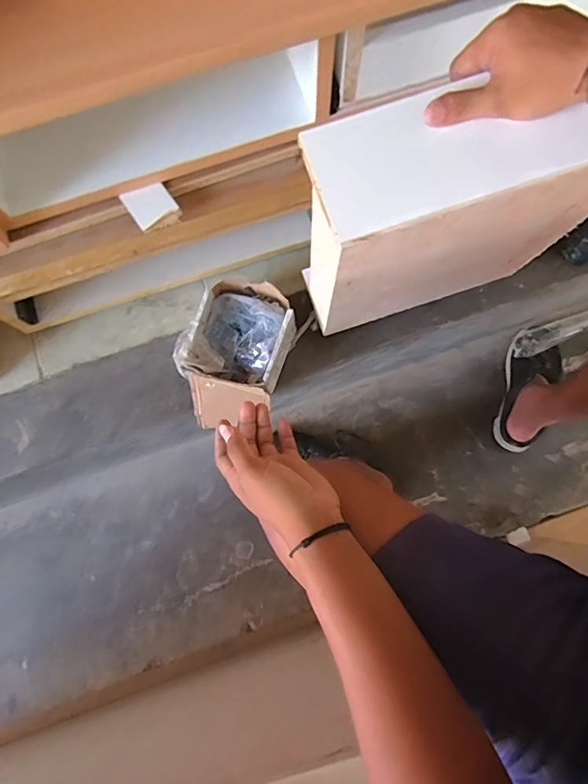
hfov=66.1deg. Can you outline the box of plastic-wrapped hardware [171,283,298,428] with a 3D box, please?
[{"bbox_3d":[-0.088,-0.053,0.685,0.146,0.093,0.212,21,80,5],"label":"box of plastic-wrapped hardware"}]

